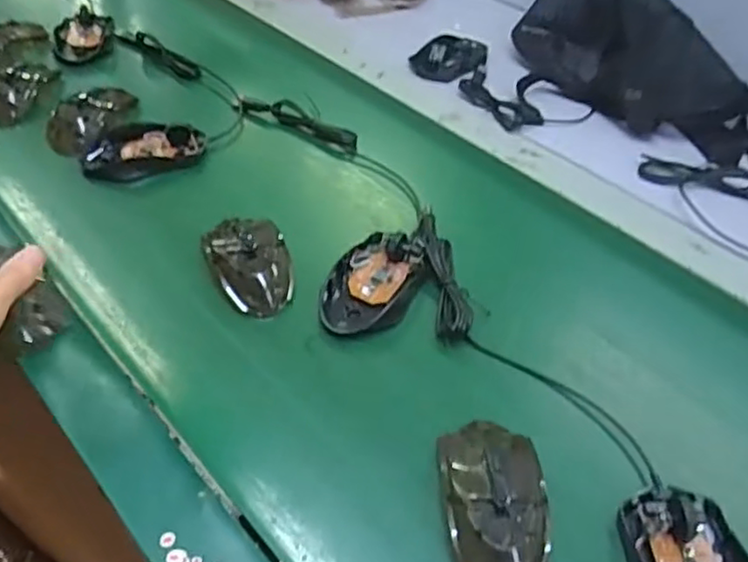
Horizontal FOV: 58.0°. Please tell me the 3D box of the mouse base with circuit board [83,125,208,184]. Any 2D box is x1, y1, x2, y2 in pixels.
[{"bbox_3d":[-0.221,-0.128,0.646,0.110,0.026,0.062,-22,51,-22],"label":"mouse base with circuit board"}]

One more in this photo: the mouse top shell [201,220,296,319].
[{"bbox_3d":[-0.099,-0.016,0.537,0.061,0.036,0.096,-12,48,-14],"label":"mouse top shell"}]

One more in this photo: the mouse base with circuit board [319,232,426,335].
[{"bbox_3d":[-0.001,0.000,0.530,0.062,0.024,0.101,19,48,15],"label":"mouse base with circuit board"}]

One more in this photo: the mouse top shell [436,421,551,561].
[{"bbox_3d":[0.070,0.130,0.400,0.060,0.040,0.112,3,46,0],"label":"mouse top shell"}]

